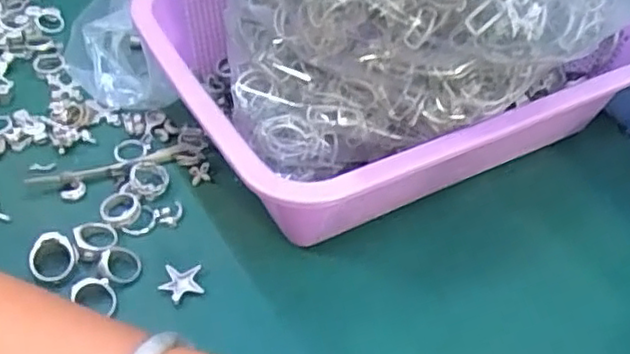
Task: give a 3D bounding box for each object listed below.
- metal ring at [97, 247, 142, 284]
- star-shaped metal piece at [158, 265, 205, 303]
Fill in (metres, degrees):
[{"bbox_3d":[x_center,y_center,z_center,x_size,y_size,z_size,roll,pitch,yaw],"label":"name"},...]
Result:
[{"bbox_3d":[-0.108,0.048,0.368,0.022,0.010,0.022,2,46,-2],"label":"metal ring"},{"bbox_3d":[-0.074,0.058,0.368,0.023,0.005,0.022,-11,48,-14],"label":"star-shaped metal piece"}]

